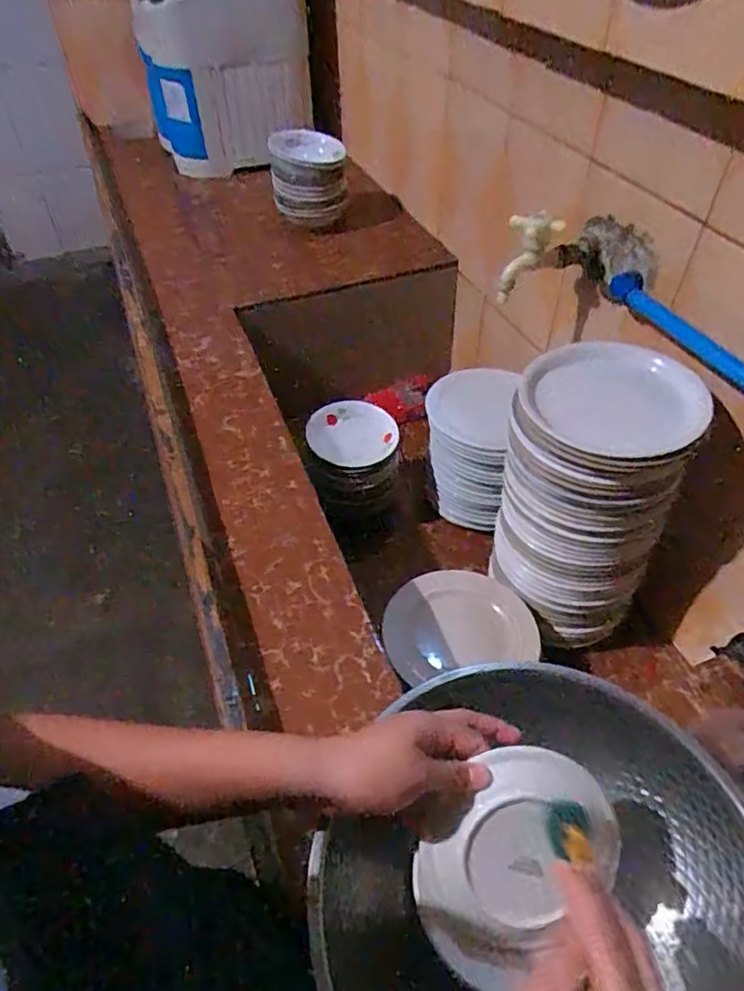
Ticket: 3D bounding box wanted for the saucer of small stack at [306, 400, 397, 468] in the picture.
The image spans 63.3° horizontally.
[{"bbox_3d":[-0.032,-0.101,0.972,0.143,0.022,0.133,0,48,0],"label":"saucer of small stack"}]

